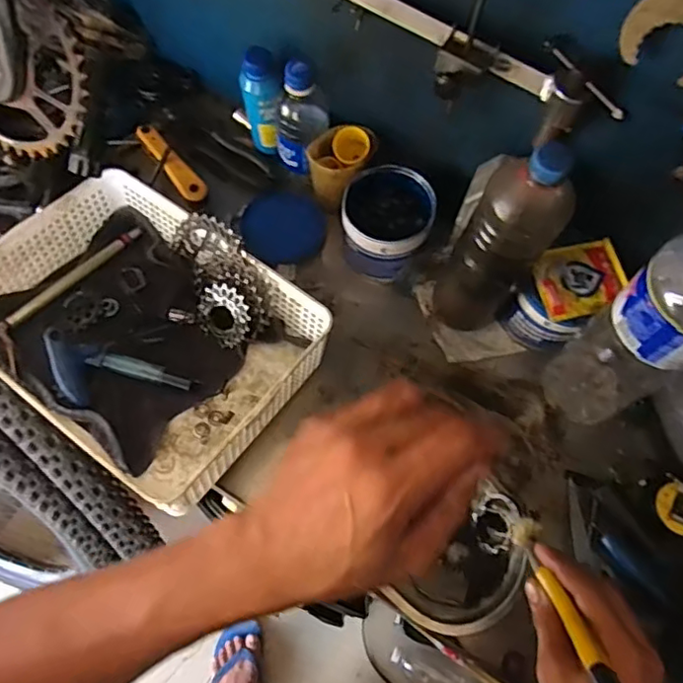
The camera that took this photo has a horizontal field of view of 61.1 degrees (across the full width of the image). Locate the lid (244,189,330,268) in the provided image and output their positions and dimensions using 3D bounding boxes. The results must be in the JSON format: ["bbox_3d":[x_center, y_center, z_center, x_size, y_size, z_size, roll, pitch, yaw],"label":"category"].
[{"bbox_3d":[-0.072,-0.140,0.720,0.100,0.018,0.096,1,66,-2],"label":"lid"}]

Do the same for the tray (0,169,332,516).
[{"bbox_3d":[-0.202,-0.014,0.605,0.324,0.083,0.247,36,69,13],"label":"tray"}]

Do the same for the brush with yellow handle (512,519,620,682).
[{"bbox_3d":[0.163,0.189,0.427,0.019,0.017,0.163,-4,25,-4],"label":"brush with yellow handle"}]

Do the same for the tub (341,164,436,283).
[{"bbox_3d":[0.051,-0.137,0.661,0.099,0.082,0.108,9,66,2],"label":"tub"}]

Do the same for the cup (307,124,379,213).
[{"bbox_3d":[-0.001,-0.204,0.684,0.063,0.086,0.072,35,69,12],"label":"cup"}]

